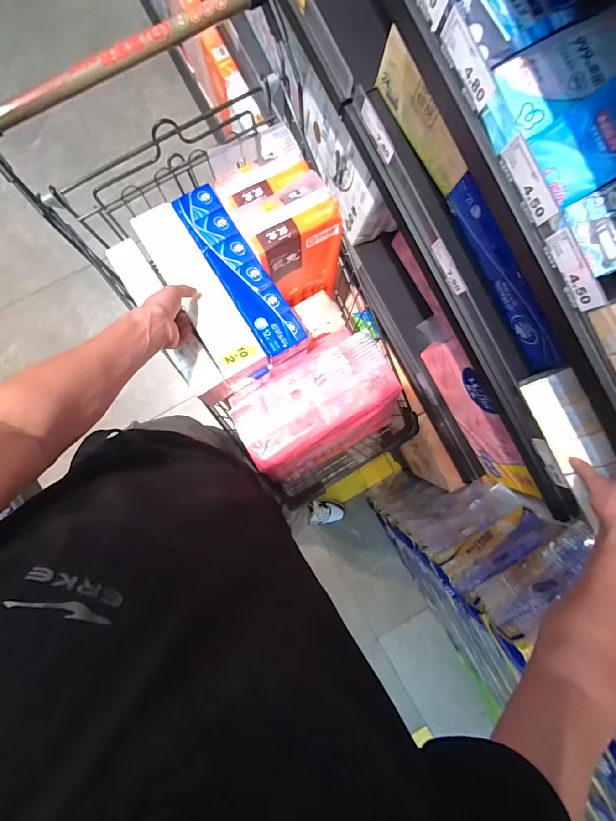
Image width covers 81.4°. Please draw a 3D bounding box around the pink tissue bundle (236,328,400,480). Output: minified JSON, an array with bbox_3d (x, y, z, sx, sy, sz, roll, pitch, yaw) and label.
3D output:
[{"bbox_3d":[0.011,-0.010,0.626,0.255,0.136,0.176,-31,93,-4],"label":"pink tissue bundle"}]

